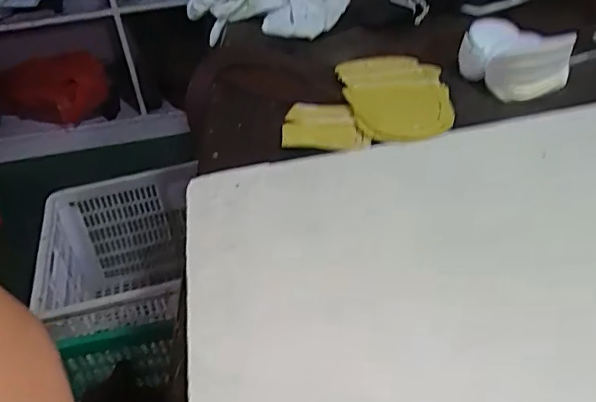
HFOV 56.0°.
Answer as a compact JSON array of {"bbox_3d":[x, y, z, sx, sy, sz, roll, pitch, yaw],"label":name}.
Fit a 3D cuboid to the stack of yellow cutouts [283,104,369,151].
[{"bbox_3d":[0.027,-0.072,0.537,0.082,0.007,0.075,4,44,10],"label":"stack of yellow cutouts"}]

